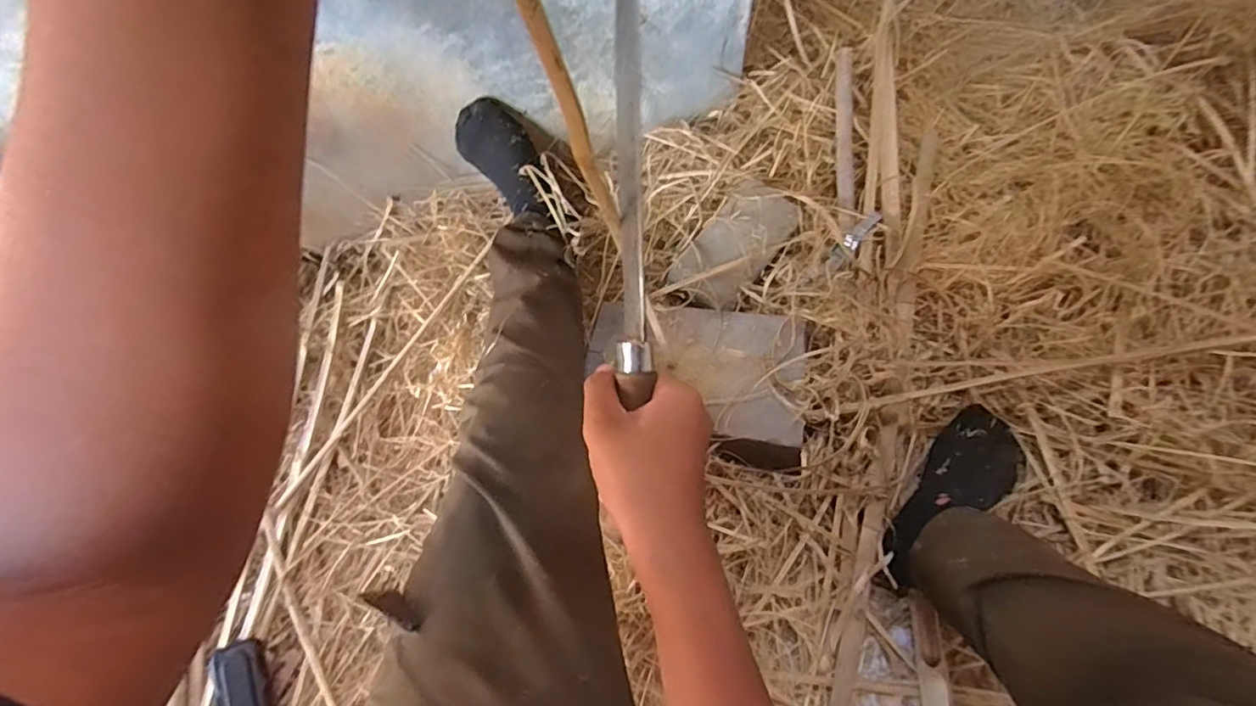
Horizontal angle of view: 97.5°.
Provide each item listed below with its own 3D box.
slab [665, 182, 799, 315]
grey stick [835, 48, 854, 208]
[{"bbox_3d":[0.154,-0.158,0.793,0.113,0.043,0.212,34,70,17],"label":"slab"},{"bbox_3d":[0.331,-0.344,0.836,0.024,0.015,0.279,4,77,4],"label":"grey stick"}]

